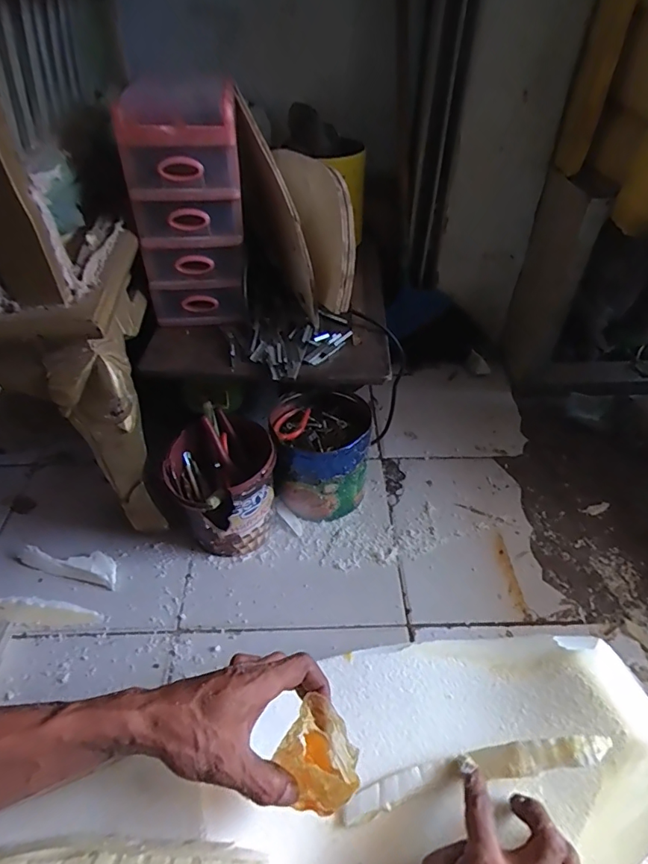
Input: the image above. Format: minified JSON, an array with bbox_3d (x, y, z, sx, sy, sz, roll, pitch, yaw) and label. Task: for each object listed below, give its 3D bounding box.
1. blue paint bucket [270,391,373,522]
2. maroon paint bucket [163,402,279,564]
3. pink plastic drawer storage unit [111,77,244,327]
[{"bbox_3d":[-0.004,0.040,0.749,0.140,0.157,0.144,0,44,0],"label":"blue paint bucket"},{"bbox_3d":[-0.139,0.076,0.686,0.142,0.165,0.137,0,44,0],"label":"maroon paint bucket"},{"bbox_3d":[-0.179,-0.303,0.649,0.143,0.262,0.148,-7,45,-7],"label":"pink plastic drawer storage unit"}]

